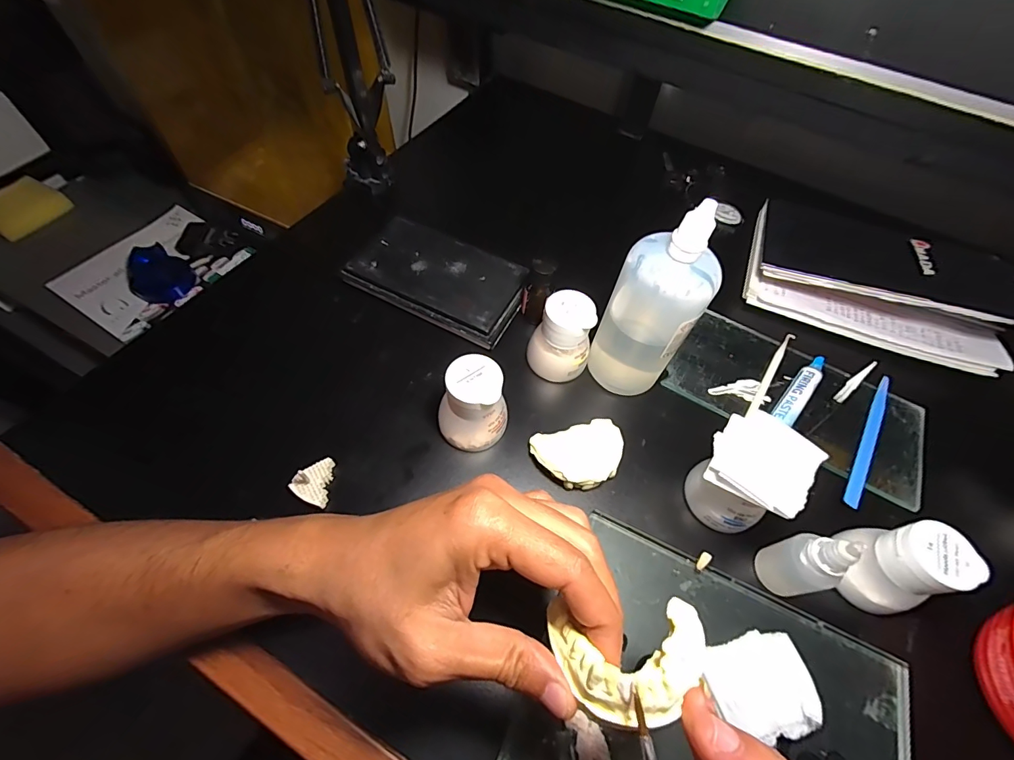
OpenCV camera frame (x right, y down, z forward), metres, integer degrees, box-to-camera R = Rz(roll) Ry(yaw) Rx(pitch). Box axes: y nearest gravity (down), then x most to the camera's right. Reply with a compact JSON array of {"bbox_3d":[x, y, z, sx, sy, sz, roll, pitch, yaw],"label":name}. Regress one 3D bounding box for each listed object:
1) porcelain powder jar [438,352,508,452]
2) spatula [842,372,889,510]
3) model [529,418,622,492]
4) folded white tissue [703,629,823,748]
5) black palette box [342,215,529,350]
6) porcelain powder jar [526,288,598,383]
[{"bbox_3d":[-0.024,0.019,0.302,0.043,0.061,0.043,2,59,-3],"label":"porcelain powder jar"},{"bbox_3d":[0.288,0.045,0.344,0.011,0.005,0.136,34,62,15],"label":"spatula"},{"bbox_3d":[0.052,0.056,0.313,0.063,0.021,0.045,-10,60,-10],"label":"model"},{"bbox_3d":[0.140,0.170,0.241,0.051,0.020,0.047,-12,61,-12],"label":"folded white tissue"},{"bbox_3d":[-0.059,-0.093,0.388,0.147,0.017,0.091,24,60,10],"label":"black palette box"},{"bbox_3d":[0.044,-0.034,0.336,0.044,0.055,0.042,2,59,-3],"label":"porcelain powder jar"}]

